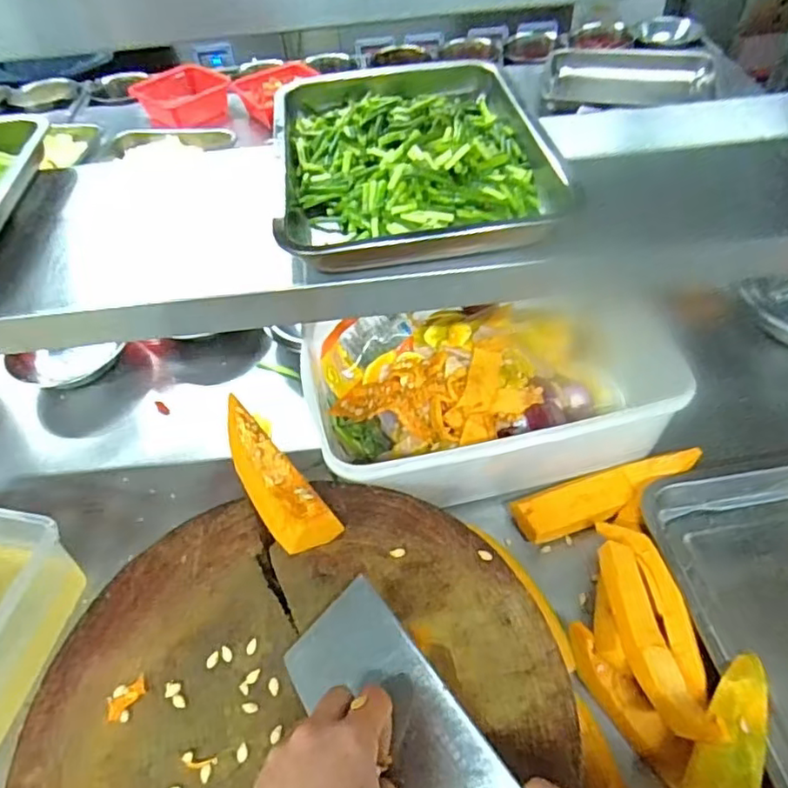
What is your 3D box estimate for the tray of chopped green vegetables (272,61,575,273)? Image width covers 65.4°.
[{"bbox_3d":[0.012,-0.255,0.622,0.241,0.052,0.357,-5,49,0],"label":"tray of chopped green vegetables"}]

